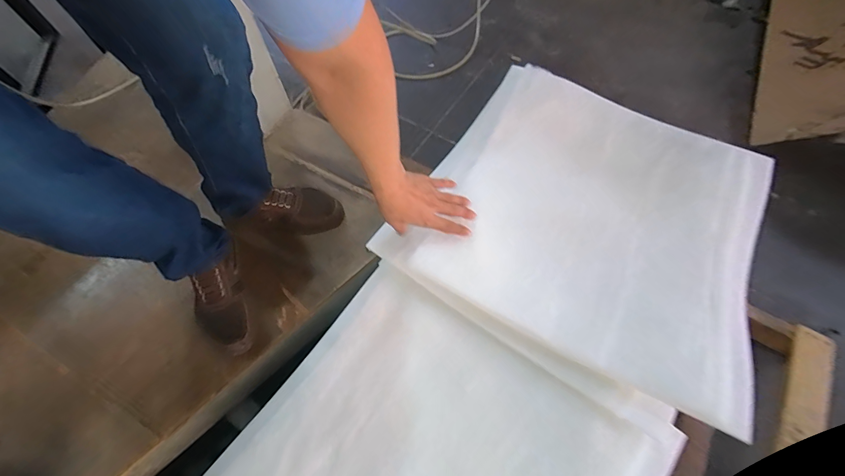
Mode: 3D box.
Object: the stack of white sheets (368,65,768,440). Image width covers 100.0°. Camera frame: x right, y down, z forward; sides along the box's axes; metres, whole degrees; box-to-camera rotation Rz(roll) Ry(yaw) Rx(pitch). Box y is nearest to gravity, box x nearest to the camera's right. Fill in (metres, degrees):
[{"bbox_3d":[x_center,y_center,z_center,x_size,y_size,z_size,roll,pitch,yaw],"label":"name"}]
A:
[{"bbox_3d":[0.312,-0.058,0.722,0.615,0.127,0.582,26,66,12],"label":"stack of white sheets"}]

